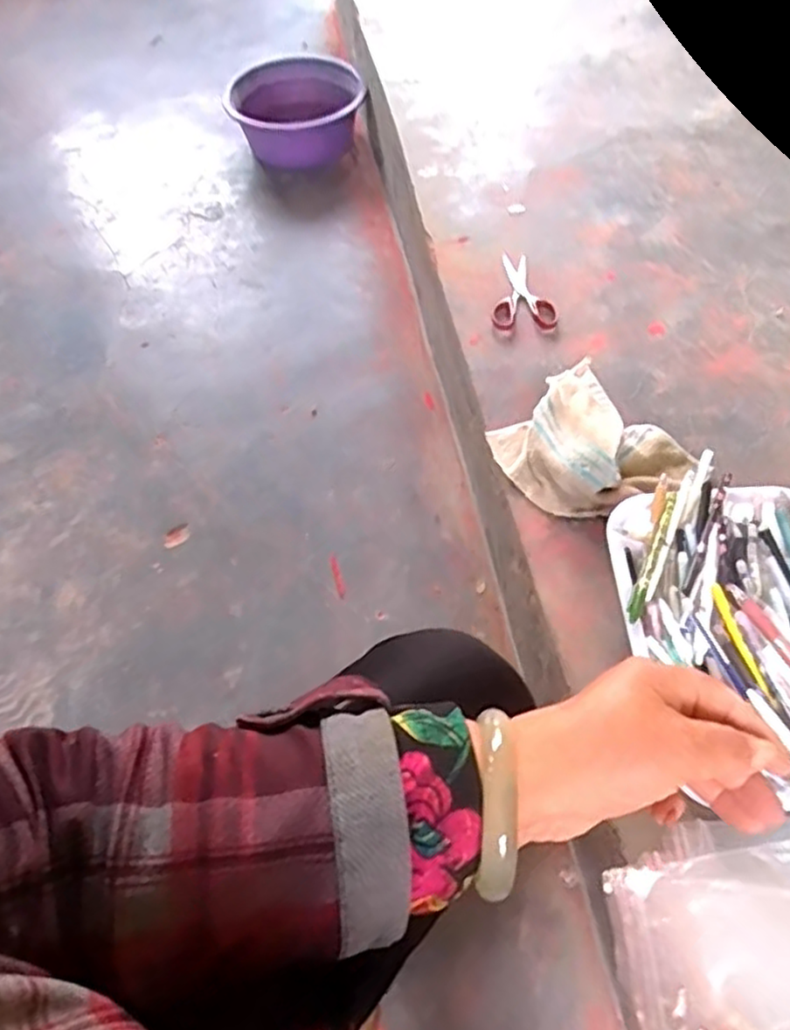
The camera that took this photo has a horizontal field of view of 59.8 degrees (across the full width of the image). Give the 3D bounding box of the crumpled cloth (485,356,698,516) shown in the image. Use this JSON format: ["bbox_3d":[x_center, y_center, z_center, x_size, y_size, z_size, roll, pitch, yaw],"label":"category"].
[{"bbox_3d":[0.214,-0.092,0.770,0.184,0.062,0.178,-35,63,-18],"label":"crumpled cloth"}]

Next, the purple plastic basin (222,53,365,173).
[{"bbox_3d":[-0.202,-0.838,1.426,0.252,0.134,0.244,-1,58,2],"label":"purple plastic basin"}]

